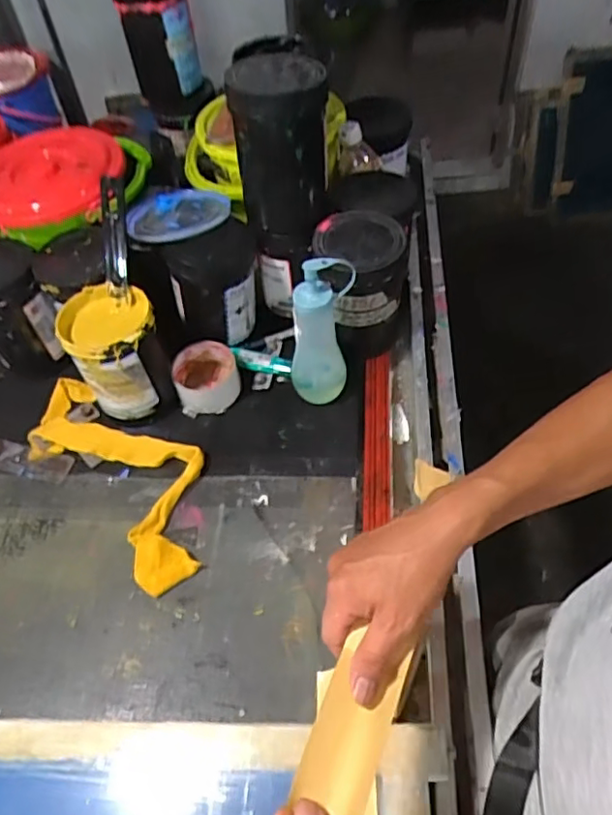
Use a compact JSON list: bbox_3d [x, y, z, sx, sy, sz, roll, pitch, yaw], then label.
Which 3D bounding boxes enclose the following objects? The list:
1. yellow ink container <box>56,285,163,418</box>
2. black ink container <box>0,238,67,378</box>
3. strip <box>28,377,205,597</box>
[{"bbox_3d":[-0.223,-0.057,0.724,0.103,0.157,0.089,-18,52,-9],"label":"yellow ink container"},{"bbox_3d":[-0.383,-0.121,0.783,0.104,0.178,0.091,-26,54,-14],"label":"black ink container"},{"bbox_3d":[-0.219,0.071,0.718,0.321,0.043,0.141,36,63,29],"label":"strip"}]

